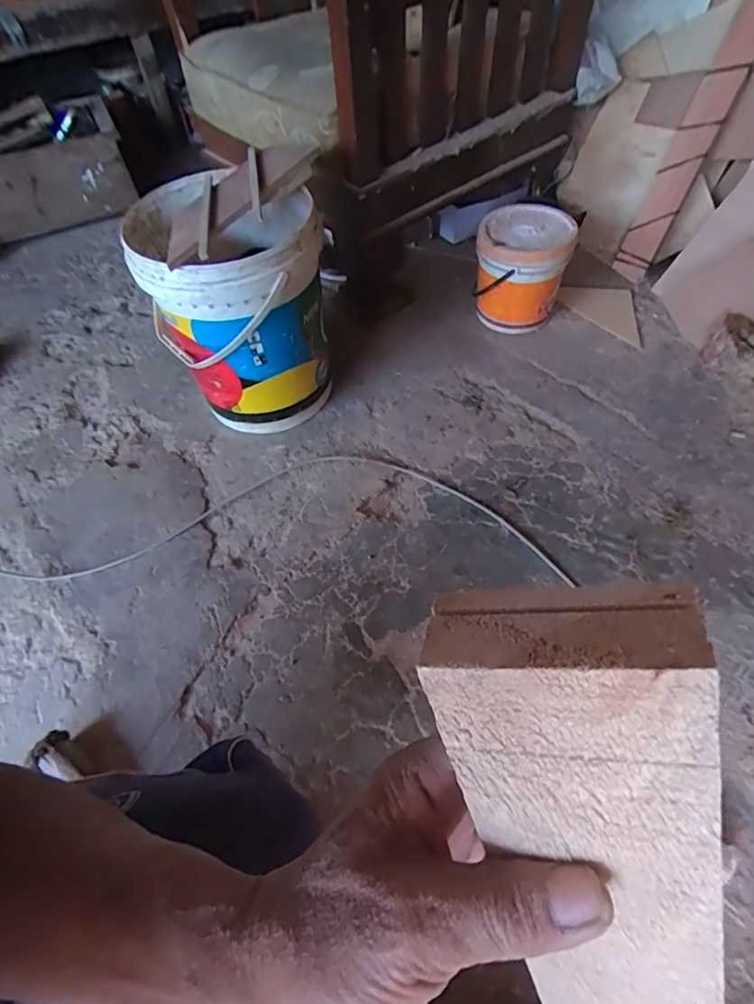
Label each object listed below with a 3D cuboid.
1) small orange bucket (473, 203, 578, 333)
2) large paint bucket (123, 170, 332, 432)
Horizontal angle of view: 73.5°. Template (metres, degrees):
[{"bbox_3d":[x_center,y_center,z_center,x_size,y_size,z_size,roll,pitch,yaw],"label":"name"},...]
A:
[{"bbox_3d":[0.321,-0.518,1.133,0.195,0.200,0.198,-2,55,3],"label":"small orange bucket"},{"bbox_3d":[-0.240,-0.344,0.936,0.300,0.388,0.296,-2,55,3],"label":"large paint bucket"}]

